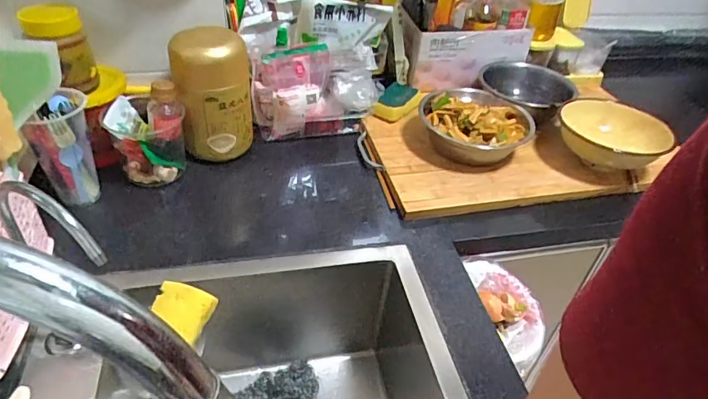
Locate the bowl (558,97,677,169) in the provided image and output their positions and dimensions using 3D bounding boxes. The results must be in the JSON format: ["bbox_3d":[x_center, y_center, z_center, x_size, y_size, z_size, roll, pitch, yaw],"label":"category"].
[{"bbox_3d":[0.442,-0.112,0.826,0.175,0.062,0.154,25,44,22],"label":"bowl"}]

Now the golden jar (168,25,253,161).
[{"bbox_3d":[-0.212,-0.154,0.733,0.110,0.178,0.104,-5,41,-12],"label":"golden jar"}]

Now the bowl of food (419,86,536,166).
[{"bbox_3d":[0.205,-0.122,0.824,0.181,0.064,0.161,-5,41,-12],"label":"bowl of food"}]

